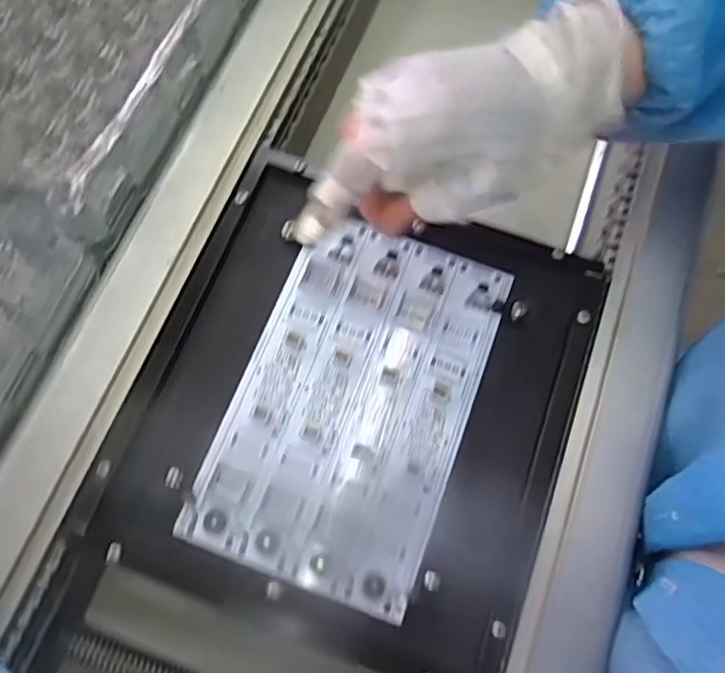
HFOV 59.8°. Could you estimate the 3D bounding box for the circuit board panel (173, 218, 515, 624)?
[{"bbox_3d":[-0.004,0.035,0.364,0.127,0.013,0.207,19,70,9],"label":"circuit board panel"}]

